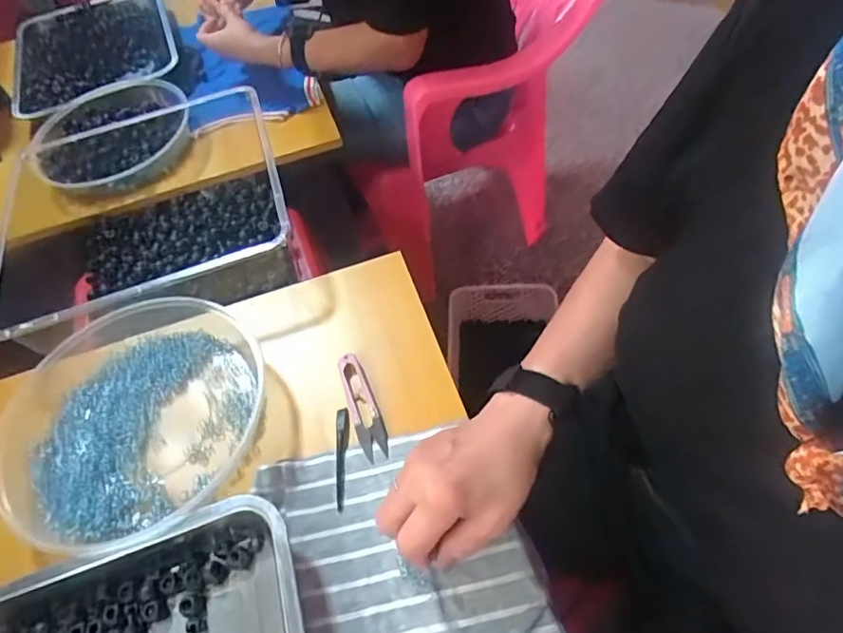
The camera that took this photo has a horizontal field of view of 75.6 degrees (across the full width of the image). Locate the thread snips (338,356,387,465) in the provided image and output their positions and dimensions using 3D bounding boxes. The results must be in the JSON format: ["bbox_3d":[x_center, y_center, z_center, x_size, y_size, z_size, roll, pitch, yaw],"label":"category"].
[{"bbox_3d":[-0.052,0.076,0.473,0.025,0.013,0.098,-19,54,-8],"label":"thread snips"}]

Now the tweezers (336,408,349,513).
[{"bbox_3d":[-0.066,0.115,0.451,0.011,0.004,0.088,-7,53,0],"label":"tweezers"}]

